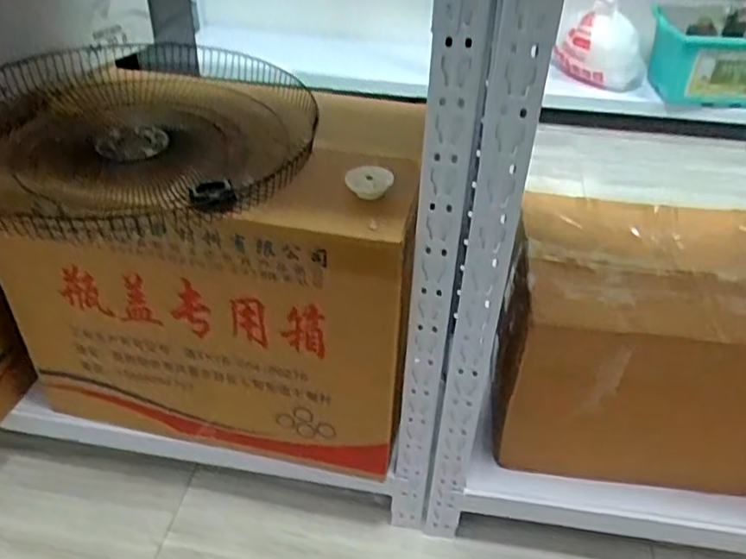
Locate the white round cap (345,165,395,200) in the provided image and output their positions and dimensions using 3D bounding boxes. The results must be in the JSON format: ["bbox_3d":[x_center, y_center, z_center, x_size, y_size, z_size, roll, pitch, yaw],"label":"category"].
[{"bbox_3d":[-0.004,-0.123,0.830,0.058,0.025,0.058,3,38,0],"label":"white round cap"}]

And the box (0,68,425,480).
[{"bbox_3d":[-0.236,-0.033,1.055,0.625,0.438,0.359,9,38,8],"label":"box"}]

